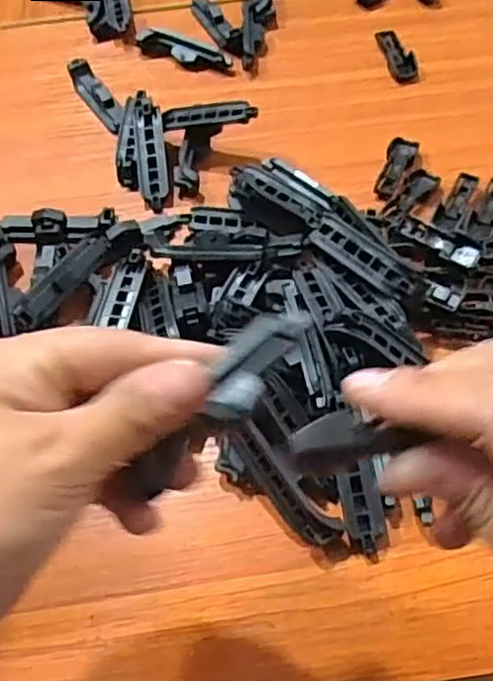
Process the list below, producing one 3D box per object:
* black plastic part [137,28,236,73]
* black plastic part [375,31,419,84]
[{"bbox_3d":[-0.045,-0.212,0.501,0.075,0.015,0.014,21,61,15],"label":"black plastic part"},{"bbox_3d":[0.108,-0.207,0.494,0.017,0.008,0.052,-16,58,-7],"label":"black plastic part"}]

